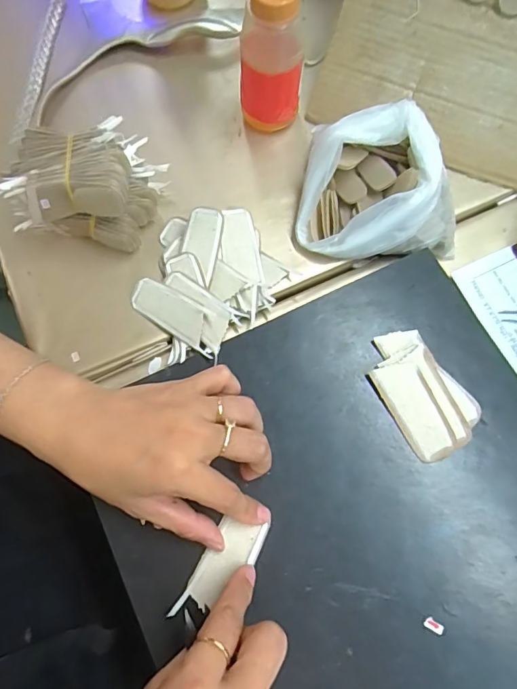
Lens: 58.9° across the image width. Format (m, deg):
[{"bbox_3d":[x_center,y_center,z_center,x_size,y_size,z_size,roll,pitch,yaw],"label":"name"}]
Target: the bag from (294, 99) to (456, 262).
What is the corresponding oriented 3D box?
[{"bbox_3d":[0.092,-0.126,0.364,0.120,0.058,0.103,-7,73,-2],"label":"bag"}]

